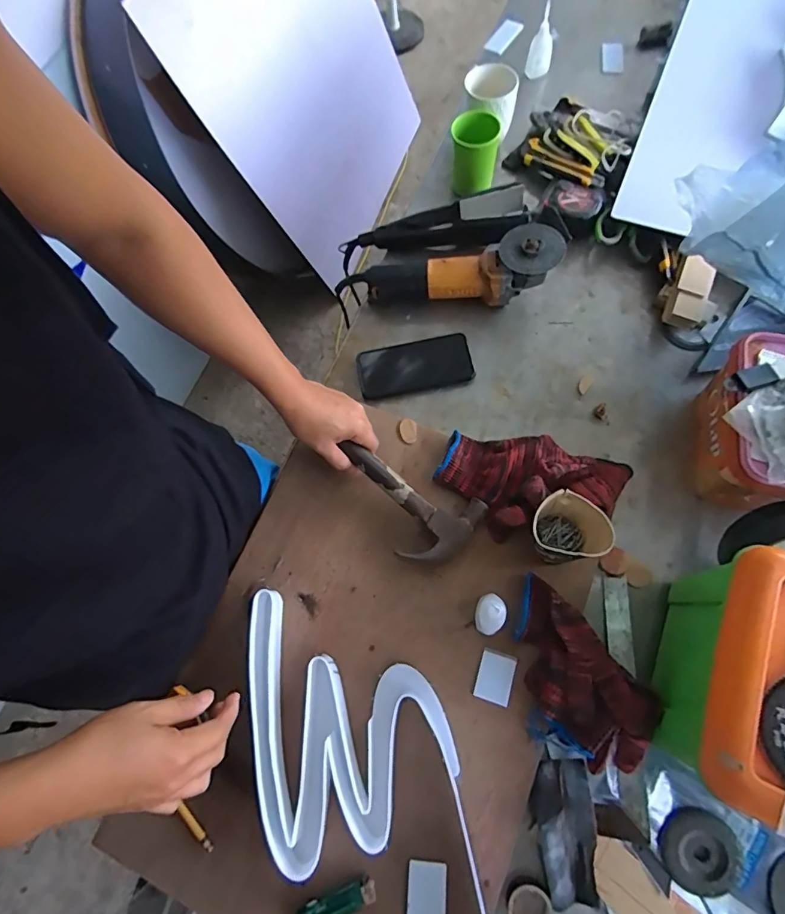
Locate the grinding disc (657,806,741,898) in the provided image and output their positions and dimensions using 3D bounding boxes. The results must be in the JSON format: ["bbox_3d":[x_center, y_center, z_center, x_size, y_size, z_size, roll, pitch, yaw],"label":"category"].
[{"bbox_3d":[0.314,0.404,0.491,0.075,0.013,0.074,-1,70,2],"label":"grinding disc"}]

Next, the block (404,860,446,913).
[{"bbox_3d":[0.033,0.461,0.487,0.041,0.006,0.081,3,71,4],"label":"block"}]

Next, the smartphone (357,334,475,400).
[{"bbox_3d":[0.033,-0.136,0.720,0.166,0.012,0.077,-12,79,5],"label":"smartphone"}]

